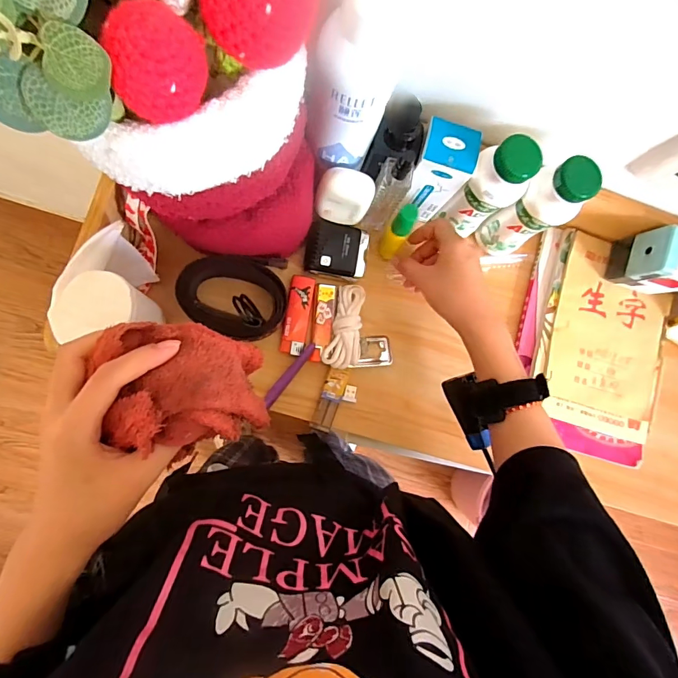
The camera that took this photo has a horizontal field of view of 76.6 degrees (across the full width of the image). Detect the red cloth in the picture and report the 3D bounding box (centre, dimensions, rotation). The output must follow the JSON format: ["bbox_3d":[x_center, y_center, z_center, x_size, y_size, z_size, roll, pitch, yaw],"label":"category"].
[{"bbox_3d":[-0.095,0.027,0.270,0.088,0.077,0.070,-2,86,-8],"label":"red cloth"}]

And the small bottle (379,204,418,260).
[{"bbox_3d":[0.060,-0.101,0.420,0.025,0.092,0.018,2,73,-8],"label":"small bottle"}]

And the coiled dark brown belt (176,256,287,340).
[{"bbox_3d":[-0.102,-0.040,0.418,0.100,0.030,0.075,16,83,-7],"label":"coiled dark brown belt"}]

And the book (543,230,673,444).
[{"bbox_3d":[0.299,-0.001,0.474,0.134,0.009,0.199,15,85,-7],"label":"book"}]

